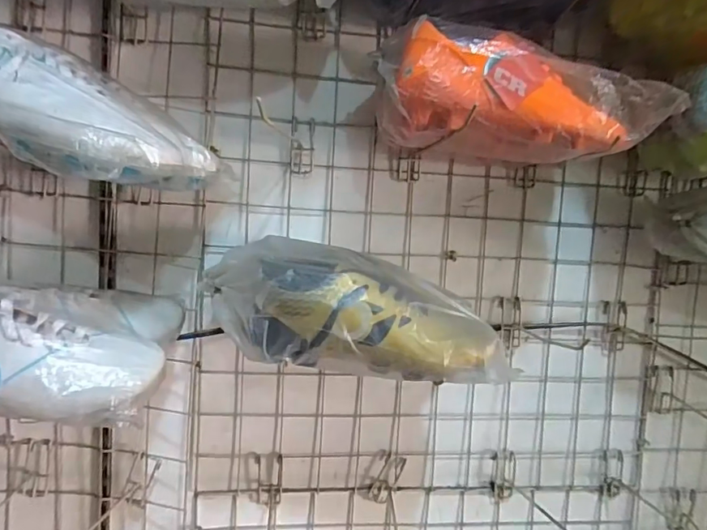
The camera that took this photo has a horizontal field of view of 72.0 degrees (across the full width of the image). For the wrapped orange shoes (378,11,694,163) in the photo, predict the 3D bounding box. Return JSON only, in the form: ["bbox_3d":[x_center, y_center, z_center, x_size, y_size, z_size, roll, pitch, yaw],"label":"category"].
[{"bbox_3d":[0.152,-0.162,0.486,0.247,0.109,0.141,4,5,1],"label":"wrapped orange shoes"}]

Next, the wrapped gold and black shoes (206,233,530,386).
[{"bbox_3d":[0.001,0.039,0.482,0.273,0.106,0.112,4,5,0],"label":"wrapped gold and black shoes"}]

